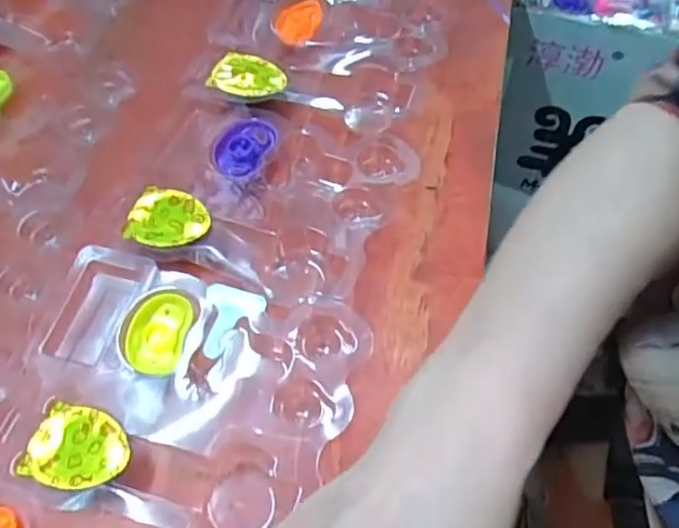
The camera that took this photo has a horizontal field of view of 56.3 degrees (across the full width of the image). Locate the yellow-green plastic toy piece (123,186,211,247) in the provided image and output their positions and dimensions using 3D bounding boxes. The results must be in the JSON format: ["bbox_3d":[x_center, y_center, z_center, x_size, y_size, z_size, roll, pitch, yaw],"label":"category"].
[{"bbox_3d":[-0.103,-0.028,0.380,0.050,0.004,0.039,18,62,9],"label":"yellow-green plastic toy piece"}]

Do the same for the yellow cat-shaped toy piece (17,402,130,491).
[{"bbox_3d":[-0.128,0.092,0.315,0.050,0.010,0.038,16,61,8],"label":"yellow cat-shaped toy piece"}]

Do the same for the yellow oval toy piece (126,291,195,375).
[{"bbox_3d":[-0.101,0.038,0.349,0.031,0.010,0.045,10,61,5],"label":"yellow oval toy piece"}]

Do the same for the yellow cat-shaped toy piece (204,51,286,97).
[{"bbox_3d":[-0.061,-0.131,0.441,0.055,0.009,0.038,23,62,12],"label":"yellow cat-shaped toy piece"}]

